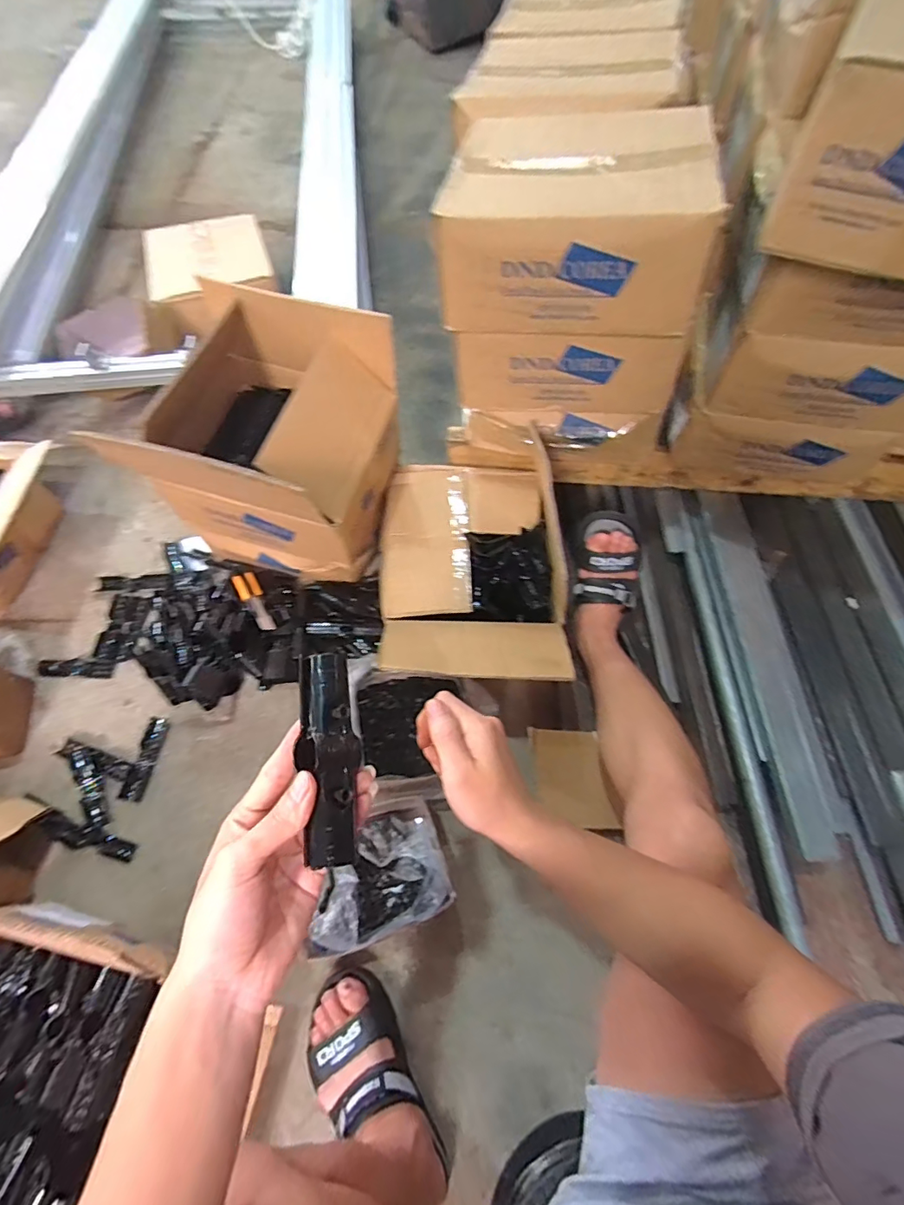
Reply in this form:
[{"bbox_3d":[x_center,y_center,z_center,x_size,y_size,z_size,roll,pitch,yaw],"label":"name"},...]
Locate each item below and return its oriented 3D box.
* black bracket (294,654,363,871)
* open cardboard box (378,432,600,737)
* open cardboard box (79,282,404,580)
[{"bbox_3d":[-0.078,0.097,0.325,0.035,0.021,0.130,-7,70,-4],"label":"black bracket"},{"bbox_3d":[0.042,-0.040,0.834,0.319,0.230,0.475,-8,62,-4],"label":"open cardboard box"},{"bbox_3d":[-0.264,-0.233,0.809,0.289,0.321,0.305,16,63,8],"label":"open cardboard box"}]

